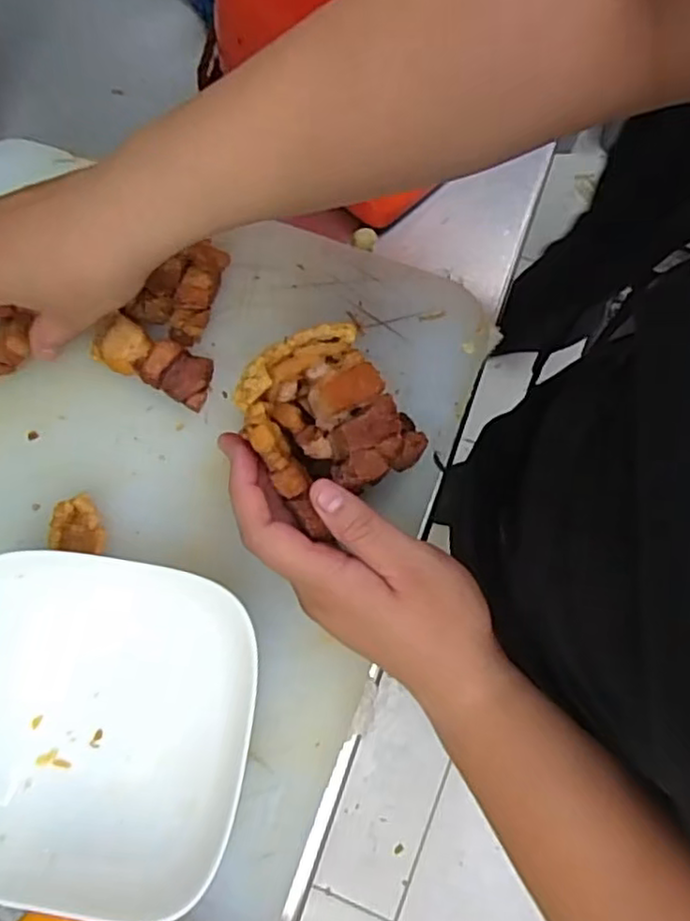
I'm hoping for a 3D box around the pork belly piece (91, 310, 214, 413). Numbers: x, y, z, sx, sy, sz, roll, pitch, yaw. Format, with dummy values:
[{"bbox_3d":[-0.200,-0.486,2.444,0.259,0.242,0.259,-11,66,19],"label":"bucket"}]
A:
[{"bbox_3d":[-0.106,-0.055,0.376,0.069,0.019,0.028,26,79,8],"label":"pork belly piece"}]

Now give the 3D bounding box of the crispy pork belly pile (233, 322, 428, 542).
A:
[{"bbox_3d":[-0.007,-0.020,0.316,0.073,0.048,0.077,-32,77,-6],"label":"crispy pork belly pile"}]

